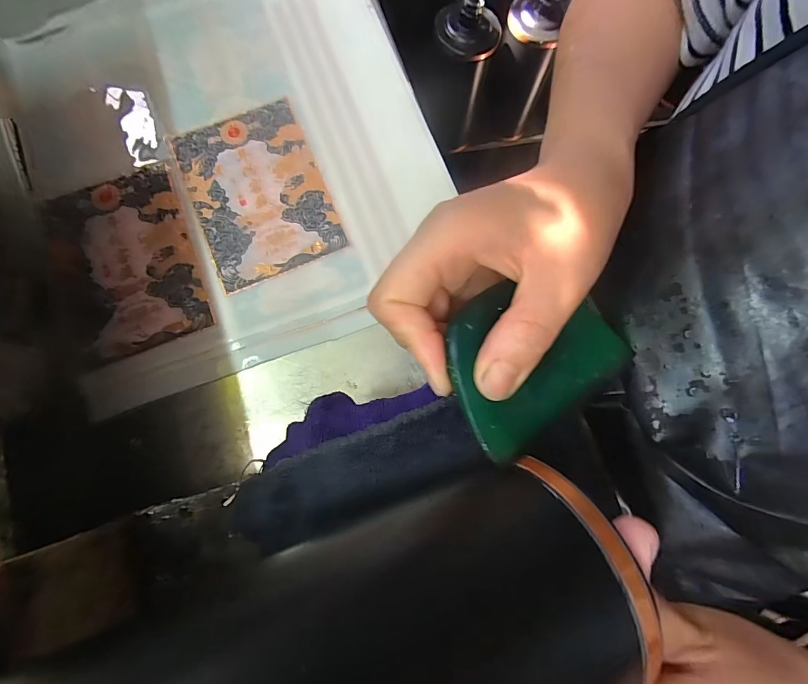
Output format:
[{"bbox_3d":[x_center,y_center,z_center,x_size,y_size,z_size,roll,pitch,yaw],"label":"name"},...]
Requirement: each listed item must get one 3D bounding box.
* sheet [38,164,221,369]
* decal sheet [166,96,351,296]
[{"bbox_3d":[-0.200,-0.058,0.286,0.095,0.004,0.132,-21,81,-7],"label":"sheet"},{"bbox_3d":[-0.110,-0.113,0.300,0.095,0.004,0.132,-23,81,-5],"label":"decal sheet"}]

